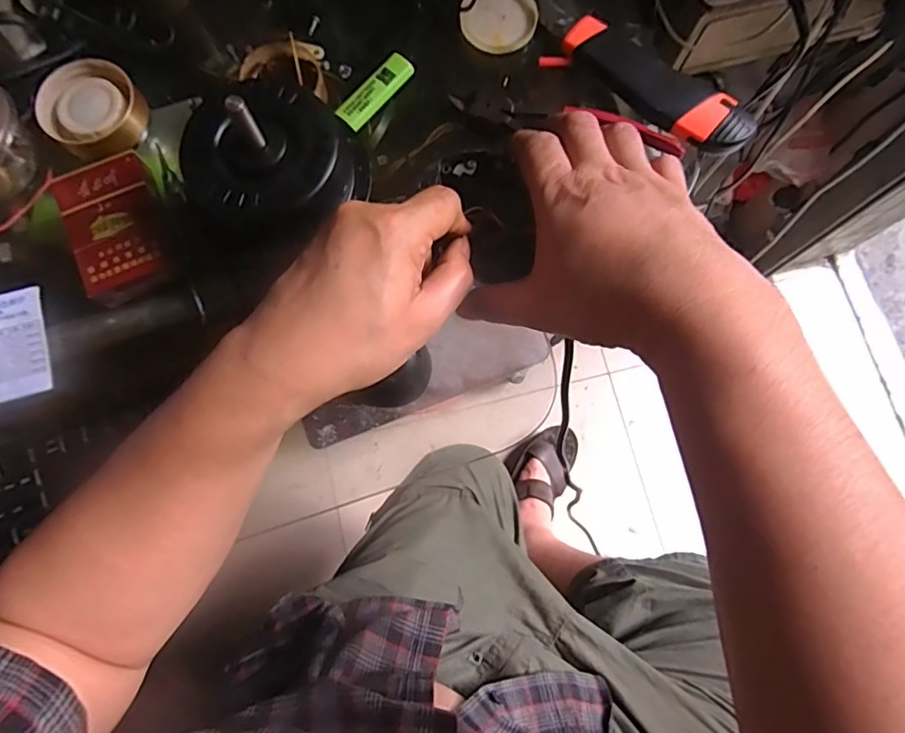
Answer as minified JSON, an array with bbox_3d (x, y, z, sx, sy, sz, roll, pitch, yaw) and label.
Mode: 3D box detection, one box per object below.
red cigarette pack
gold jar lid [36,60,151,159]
[{"bbox_3d":[-0.216,-0.091,0.350,0.055,0.017,0.079,-24,79,-4],"label":"red cigarette pack"},{"bbox_3d":[-0.243,-0.173,0.372,0.064,0.021,0.061,0,78,1],"label":"gold jar lid"}]

